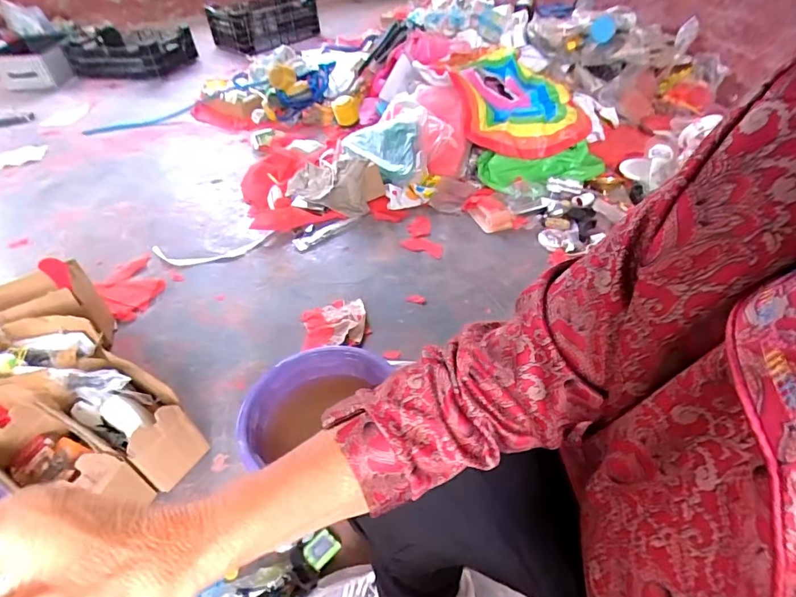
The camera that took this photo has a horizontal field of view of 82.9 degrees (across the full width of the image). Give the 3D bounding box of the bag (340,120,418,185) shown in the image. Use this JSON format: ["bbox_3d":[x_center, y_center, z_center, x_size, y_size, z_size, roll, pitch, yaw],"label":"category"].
[{"bbox_3d":[-0.075,-0.502,1.505,0.271,0.081,0.269,3,44,7],"label":"bag"}]

